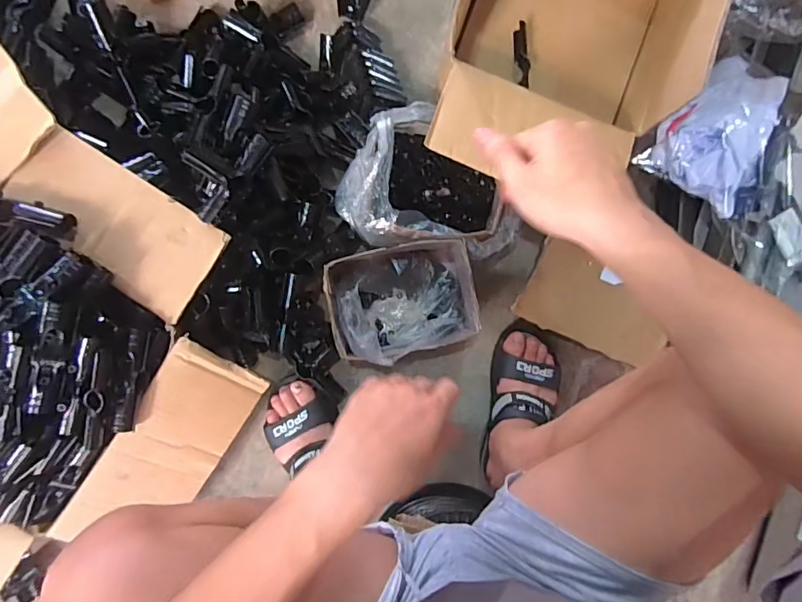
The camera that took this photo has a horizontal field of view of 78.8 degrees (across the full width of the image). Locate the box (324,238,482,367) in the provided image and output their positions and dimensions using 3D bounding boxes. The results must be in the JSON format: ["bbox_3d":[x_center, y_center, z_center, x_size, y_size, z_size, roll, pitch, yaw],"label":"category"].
[{"bbox_3d":[0.001,-0.002,0.722,0.203,0.112,0.151,-10,91,-4],"label":"box"}]

